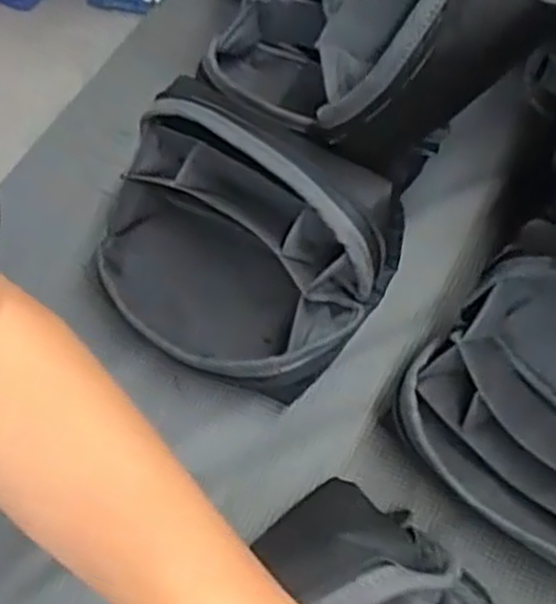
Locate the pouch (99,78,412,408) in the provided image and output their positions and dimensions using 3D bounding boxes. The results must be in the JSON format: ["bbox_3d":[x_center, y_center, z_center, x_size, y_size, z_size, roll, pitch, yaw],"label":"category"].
[{"bbox_3d":[-0.031,-0.029,0.472,0.169,0.116,0.128,27,67,18],"label":"pouch"}]

